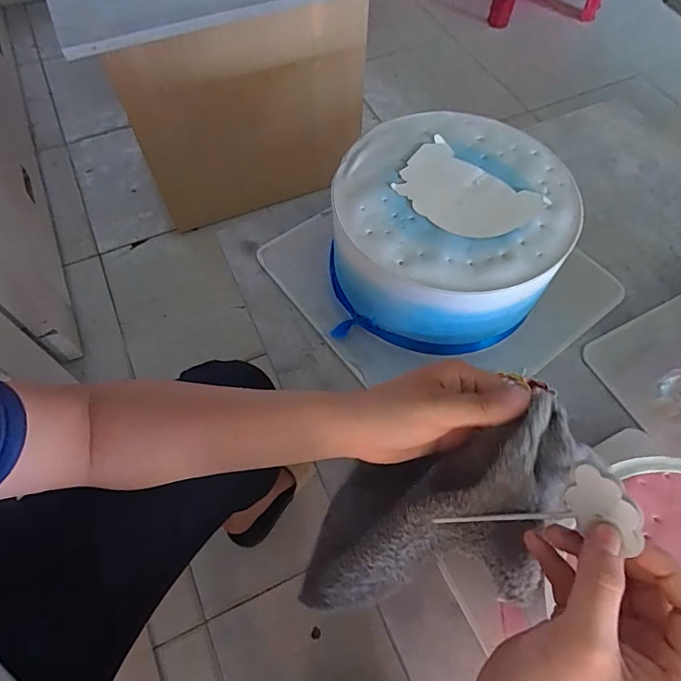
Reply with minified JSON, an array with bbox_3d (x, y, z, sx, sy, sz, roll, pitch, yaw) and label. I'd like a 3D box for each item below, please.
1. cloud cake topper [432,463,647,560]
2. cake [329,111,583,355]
[{"bbox_3d":[0.096,0.090,0.244,0.010,0.104,0.034,25,54,-36],"label":"cloud cake topper"},{"bbox_3d":[0.093,-0.093,0.430,0.190,0.107,0.192,11,62,7],"label":"cake"}]

